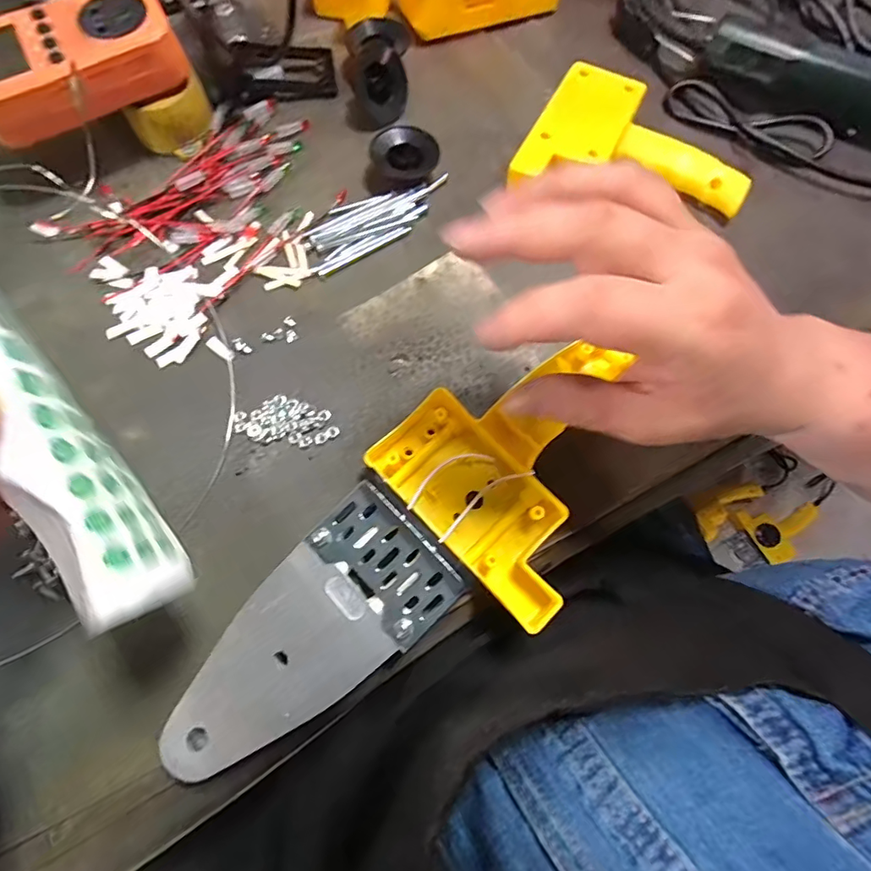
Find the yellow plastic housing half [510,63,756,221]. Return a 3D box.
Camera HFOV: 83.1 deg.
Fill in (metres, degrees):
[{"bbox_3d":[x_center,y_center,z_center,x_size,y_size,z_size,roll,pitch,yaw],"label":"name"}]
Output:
[{"bbox_3d":[0.145,-0.197,0.354,0.151,0.031,0.120,27,73,7],"label":"yellow plastic housing half"}]

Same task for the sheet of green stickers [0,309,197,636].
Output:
[{"bbox_3d":[-0.158,-0.036,0.163,0.031,0.034,0.223,-34,93,-12],"label":"sheet of green stickers"}]

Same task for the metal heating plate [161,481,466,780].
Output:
[{"bbox_3d":[-0.063,0.100,0.235,0.072,0.016,0.152,44,83,8],"label":"metal heating plate"}]

